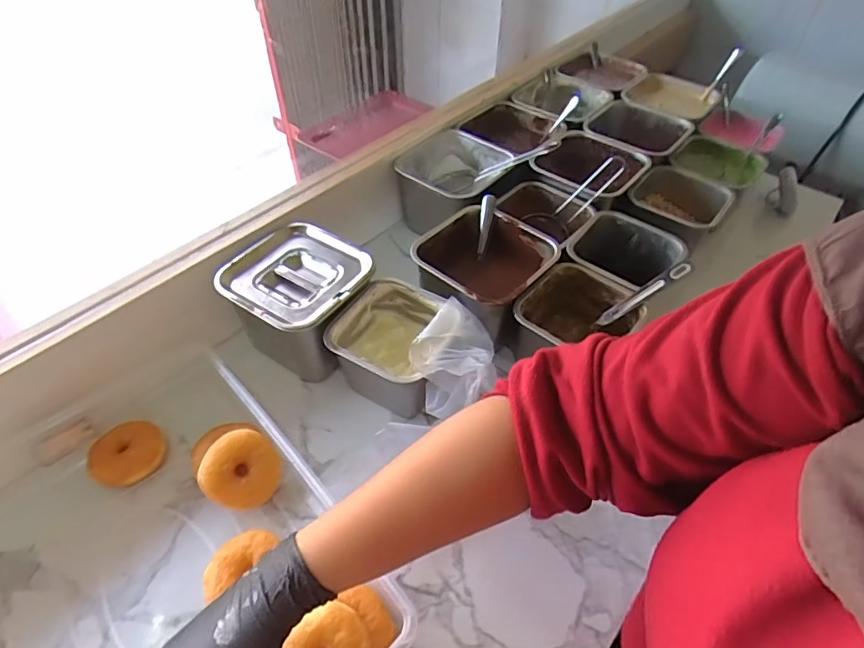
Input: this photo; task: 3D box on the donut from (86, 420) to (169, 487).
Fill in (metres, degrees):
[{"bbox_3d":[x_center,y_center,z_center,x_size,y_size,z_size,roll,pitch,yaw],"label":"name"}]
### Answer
[{"bbox_3d":[-0.304,0.130,0.505,0.059,0.024,0.067,28,54,20],"label":"donut"}]

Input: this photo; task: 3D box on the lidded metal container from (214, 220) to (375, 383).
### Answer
[{"bbox_3d":[-0.148,-0.022,0.589,0.140,0.113,0.139,28,53,20],"label":"lidded metal container"}]

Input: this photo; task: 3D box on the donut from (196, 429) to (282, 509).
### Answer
[{"bbox_3d":[-0.182,0.138,0.482,0.071,0.024,0.067,31,71,-19],"label":"donut"}]

